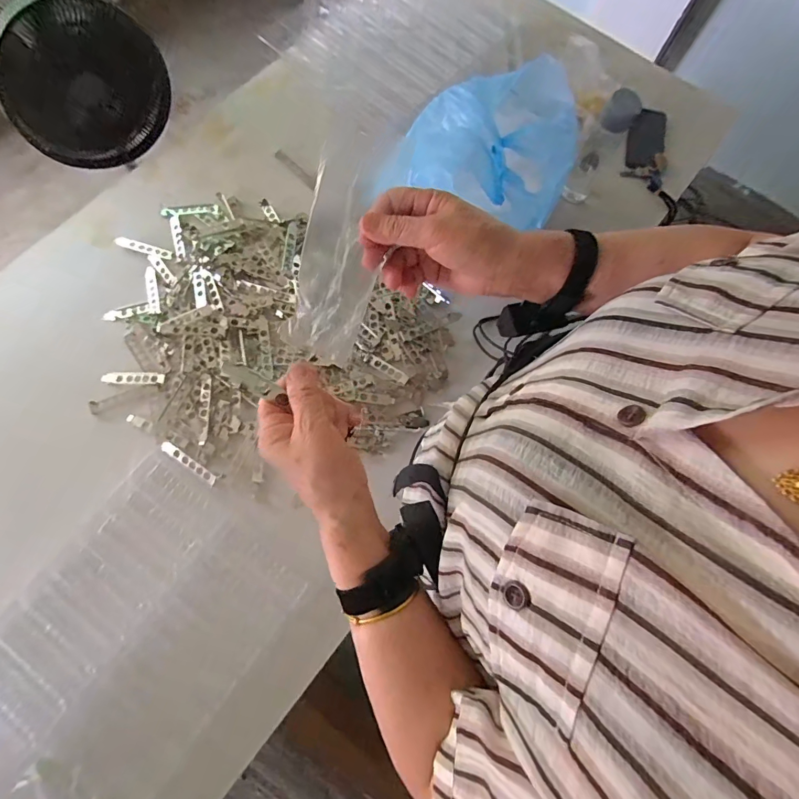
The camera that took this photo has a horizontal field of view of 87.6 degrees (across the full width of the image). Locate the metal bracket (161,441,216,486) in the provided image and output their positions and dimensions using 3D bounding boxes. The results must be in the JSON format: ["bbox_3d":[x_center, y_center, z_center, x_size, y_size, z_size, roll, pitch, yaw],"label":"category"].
[{"bbox_3d":[-0.351,0.105,0.695,0.115,0.004,0.017,31,69,11],"label":"metal bracket"}]

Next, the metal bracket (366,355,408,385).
[{"bbox_3d":[-0.022,-0.054,0.743,0.086,0.008,0.021,32,75,20],"label":"metal bracket"}]

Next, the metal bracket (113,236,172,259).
[{"bbox_3d":[-0.488,-0.290,0.795,0.120,0.008,0.019,16,74,2],"label":"metal bracket"}]

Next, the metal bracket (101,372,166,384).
[{"bbox_3d":[-0.462,-0.037,0.725,0.109,0.006,0.021,1,74,-2],"label":"metal bracket"}]

